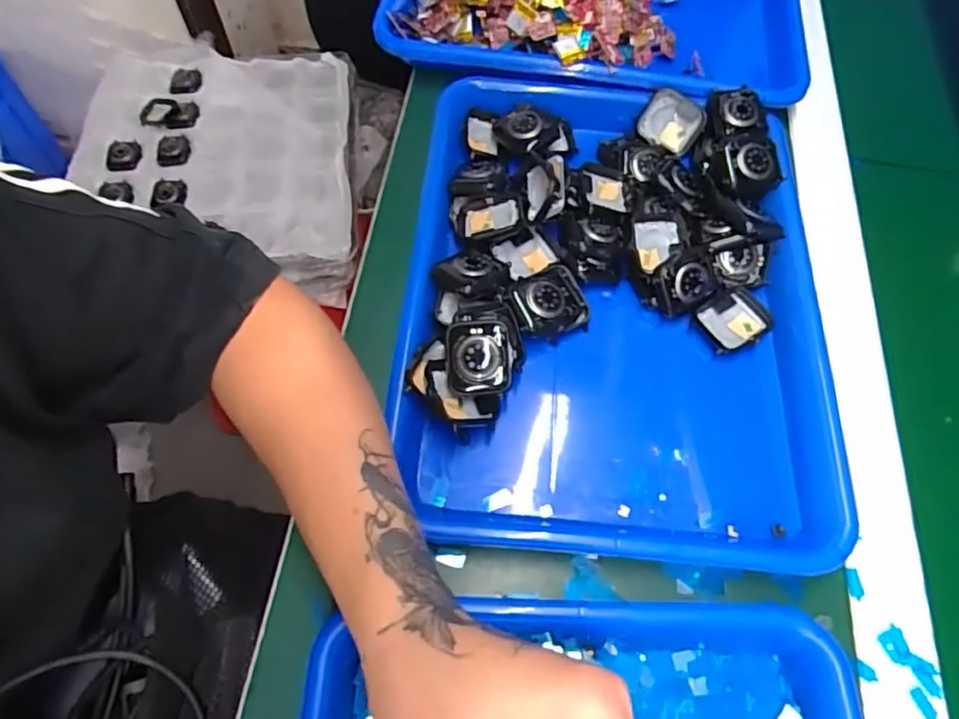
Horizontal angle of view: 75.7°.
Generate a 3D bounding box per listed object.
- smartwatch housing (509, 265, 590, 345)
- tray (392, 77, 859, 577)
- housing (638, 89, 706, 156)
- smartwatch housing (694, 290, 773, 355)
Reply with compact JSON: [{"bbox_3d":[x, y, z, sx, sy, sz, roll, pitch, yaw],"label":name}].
[{"bbox_3d":[0.043,-0.034,0.380,0.050,0.012,0.042,-19,81,-25],"label":"smartwatch housing"},{"bbox_3d":[0.085,-0.046,0.390,0.257,0.041,0.335,3,63,1],"label":"tray"},{"bbox_3d":[0.142,-0.175,0.456,0.043,0.037,0.010,24,26,-8],"label":"housing"},{"bbox_3d":[0.162,-0.023,0.394,0.040,0.010,0.034,-29,67,-15],"label":"smartwatch housing"}]

